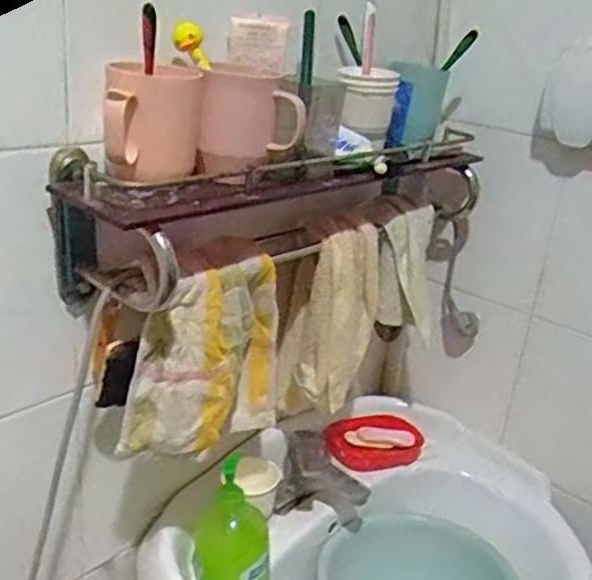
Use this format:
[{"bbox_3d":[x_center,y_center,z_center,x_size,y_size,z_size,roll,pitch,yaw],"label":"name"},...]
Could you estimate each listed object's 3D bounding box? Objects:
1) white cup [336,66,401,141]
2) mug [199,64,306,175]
[{"bbox_3d":[0.081,-0.218,0.793,0.067,0.074,0.081,7,22,2],"label":"white cup"},{"bbox_3d":[-0.041,-0.159,0.641,0.090,0.085,0.077,4,22,-5],"label":"mug"}]

